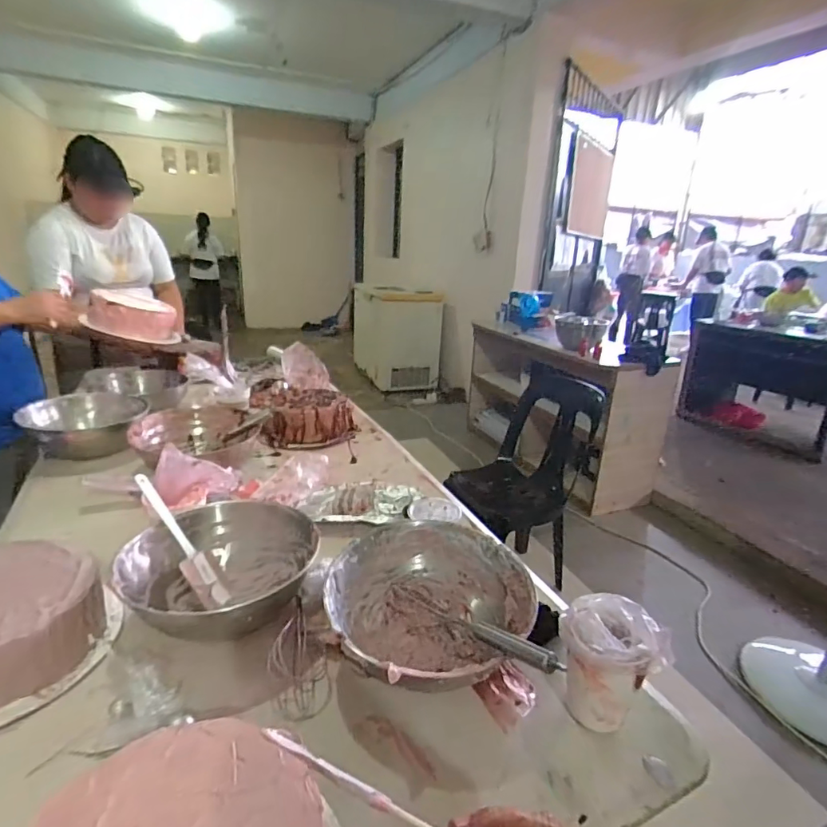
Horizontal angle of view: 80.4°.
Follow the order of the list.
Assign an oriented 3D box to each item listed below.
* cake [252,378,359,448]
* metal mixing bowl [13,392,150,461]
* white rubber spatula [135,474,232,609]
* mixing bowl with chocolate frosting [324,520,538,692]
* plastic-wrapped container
[{"bbox_3d":[-0.274,-0.001,1.209,0.189,0.098,0.210,-14,26,-40],"label":"cake"},{"bbox_3d":[-0.715,0.024,1.063,0.229,0.077,0.229,3,19,-1],"label":"metal mixing bowl"},{"bbox_3d":[-0.325,0.173,0.680,0.218,0.015,0.033,52,38,13],"label":"white rubber spatula"},{"bbox_3d":[0.015,0.235,0.593,0.225,0.088,0.234,3,19,-1],"label":"mixing bowl with chocolate frosting"},{"bbox_3d":[0.203,0.264,0.514,0.103,0.117,0.084,9,20,16],"label":"plastic-wrapped container"}]

